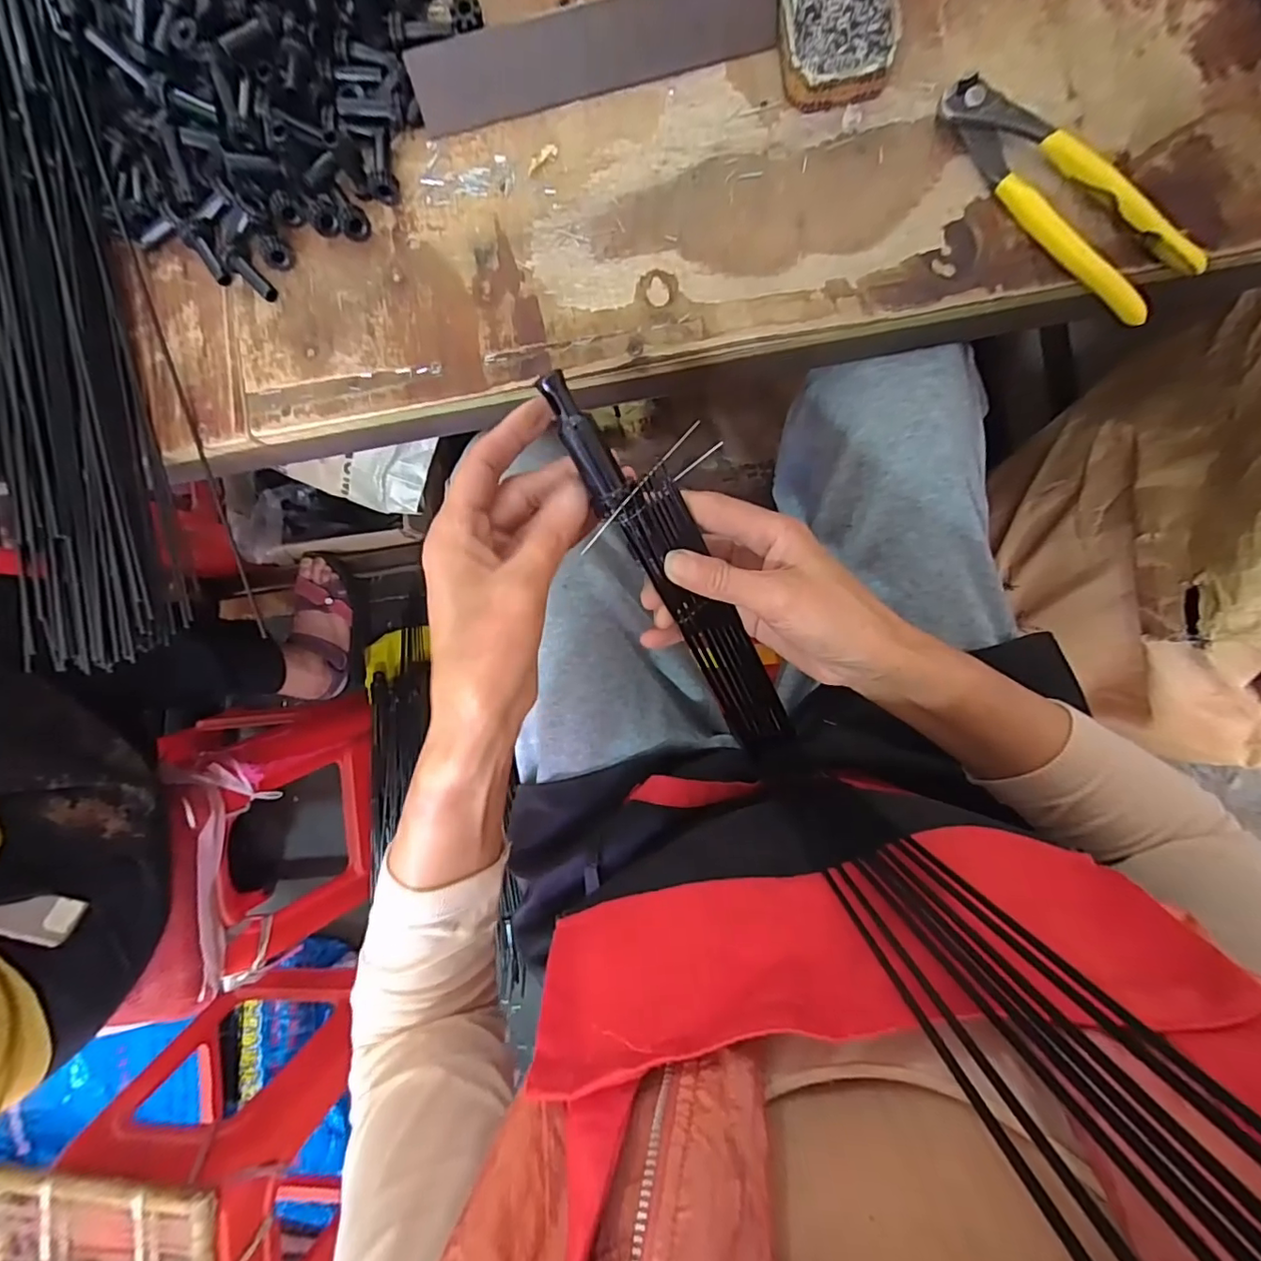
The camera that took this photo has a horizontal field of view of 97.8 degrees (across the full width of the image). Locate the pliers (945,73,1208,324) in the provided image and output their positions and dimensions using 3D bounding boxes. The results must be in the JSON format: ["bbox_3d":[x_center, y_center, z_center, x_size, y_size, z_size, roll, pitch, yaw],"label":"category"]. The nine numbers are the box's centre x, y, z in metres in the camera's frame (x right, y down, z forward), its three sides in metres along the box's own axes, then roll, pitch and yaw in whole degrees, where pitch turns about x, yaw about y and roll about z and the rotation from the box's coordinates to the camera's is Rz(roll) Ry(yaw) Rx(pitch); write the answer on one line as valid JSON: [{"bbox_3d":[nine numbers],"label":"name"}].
[{"bbox_3d":[0.237,-0.244,0.305,0.045,0.018,0.163,-40,86,4],"label":"pliers"}]

